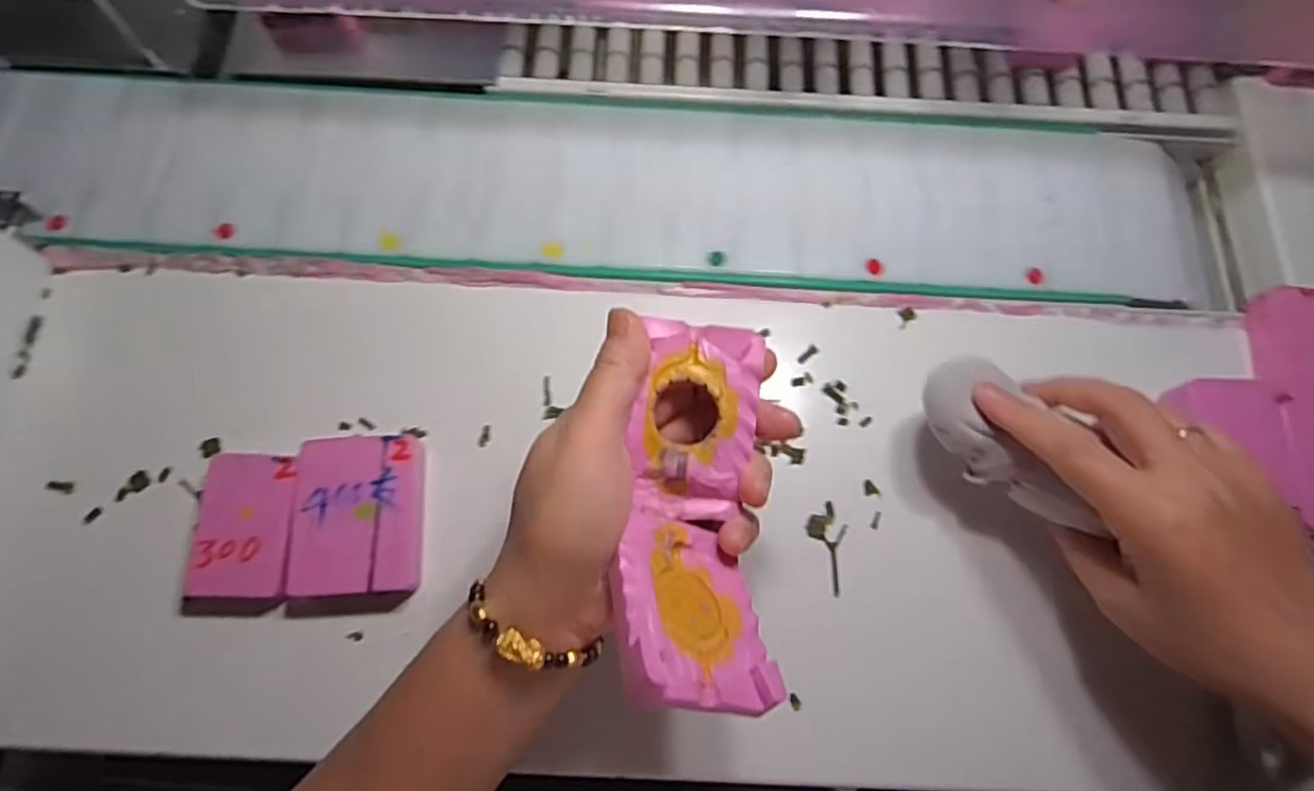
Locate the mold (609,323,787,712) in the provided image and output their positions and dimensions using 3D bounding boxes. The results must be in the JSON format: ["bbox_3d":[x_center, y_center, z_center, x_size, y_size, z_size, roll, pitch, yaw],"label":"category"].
[{"bbox_3d":[0.016,0.043,0.269,0.055,0.047,0.144,3,63,0],"label":"mold"}]

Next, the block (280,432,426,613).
[{"bbox_3d":[-0.152,0.065,0.354,0.062,0.025,0.084,-2,72,-3],"label":"block"}]

